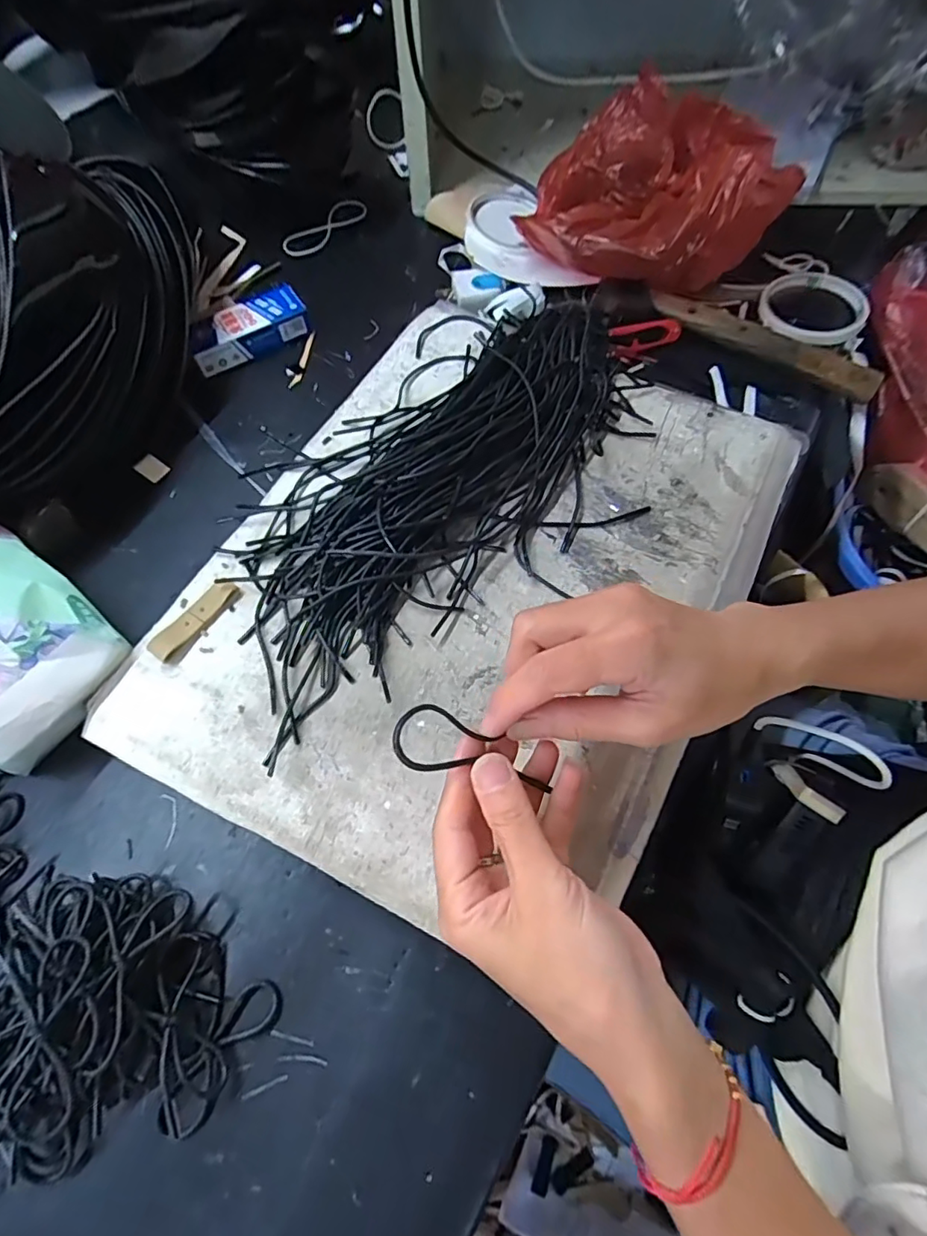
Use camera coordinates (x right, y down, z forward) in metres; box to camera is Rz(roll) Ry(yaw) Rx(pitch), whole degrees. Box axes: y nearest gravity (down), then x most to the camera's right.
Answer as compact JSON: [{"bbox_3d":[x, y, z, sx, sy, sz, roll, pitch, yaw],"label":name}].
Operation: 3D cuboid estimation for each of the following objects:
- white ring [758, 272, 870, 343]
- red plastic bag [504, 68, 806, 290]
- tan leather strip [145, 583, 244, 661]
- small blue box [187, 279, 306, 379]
[{"bbox_3d":[0.305,-0.269,0.482,0.086,0.012,0.089,0,65,0],"label":"white ring"},{"bbox_3d":[0.161,-0.359,0.473,0.204,0.094,0.194,12,65,8],"label":"red plastic bag"},{"bbox_3d":[-0.163,0.000,0.337,0.017,0.010,0.061,33,69,15],"label":"tan leather strip"},{"bbox_3d":[-0.190,-0.253,0.481,0.100,0.026,0.050,-31,68,-13],"label":"small blue box"}]

